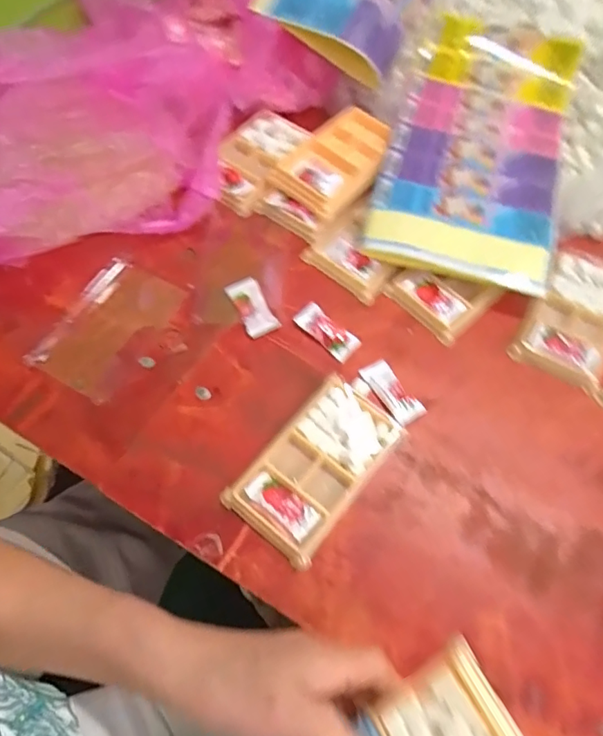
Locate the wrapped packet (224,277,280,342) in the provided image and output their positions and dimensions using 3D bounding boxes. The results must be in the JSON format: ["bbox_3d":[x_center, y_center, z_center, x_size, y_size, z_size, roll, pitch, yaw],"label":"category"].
[{"bbox_3d":[-0.045,-0.056,0.478,0.030,0.008,0.061,-23,66,-14],"label":"wrapped packet"}]

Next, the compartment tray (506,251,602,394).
[{"bbox_3d":[0.255,-0.050,0.485,0.077,0.022,0.128,27,64,11],"label":"compartment tray"}]

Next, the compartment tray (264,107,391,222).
[{"bbox_3d":[0.039,-0.218,0.548,0.090,0.030,0.131,41,68,17],"label":"compartment tray"}]

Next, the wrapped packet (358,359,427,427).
[{"bbox_3d":[0.078,0.020,0.445,0.027,0.004,0.061,-29,68,-17],"label":"wrapped packet"}]

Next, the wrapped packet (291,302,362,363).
[{"bbox_3d":[0.023,-0.033,0.470,0.062,0.004,0.027,41,68,17],"label":"wrapped packet"}]

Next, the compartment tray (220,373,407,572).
[{"bbox_3d":[0.013,0.075,0.409,0.077,0.013,0.135,37,67,15],"label":"compartment tray"}]

